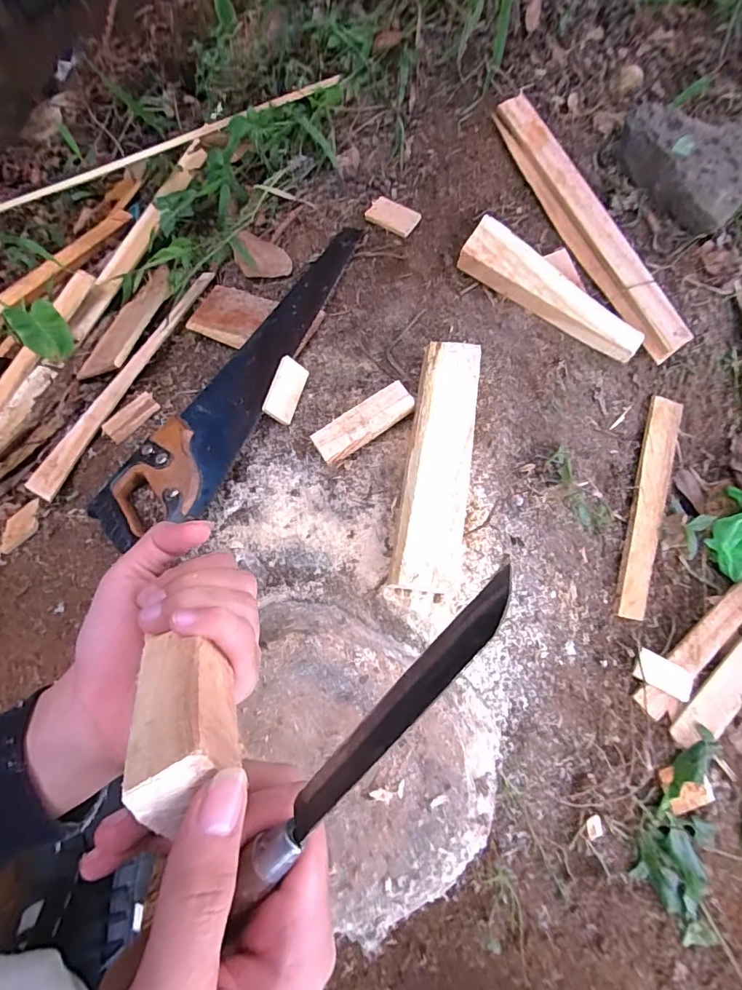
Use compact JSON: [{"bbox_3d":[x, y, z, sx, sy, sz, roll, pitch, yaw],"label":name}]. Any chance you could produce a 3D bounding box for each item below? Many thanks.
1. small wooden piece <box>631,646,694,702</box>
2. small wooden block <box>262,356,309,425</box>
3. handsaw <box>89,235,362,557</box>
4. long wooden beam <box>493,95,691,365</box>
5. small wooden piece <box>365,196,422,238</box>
[{"bbox_3d":[0.363,0.223,0.576,0.077,0.008,0.038,29,69,-1],"label":"small wooden piece"},{"bbox_3d":[-0.099,-0.123,0.544,0.039,0.008,0.075,30,70,-34],"label":"small wooden block"},{"bbox_3d":[-0.137,-0.145,0.563,0.115,0.033,0.487,32,70,13],"label":"handsaw"},{"bbox_3d":[0.279,-0.345,0.600,0.055,0.026,0.387,-30,85,-13],"label":"long wooden beam"},{"bbox_3d":[0.029,-0.383,0.637,0.080,0.007,0.042,37,86,23],"label":"small wooden piece"}]

